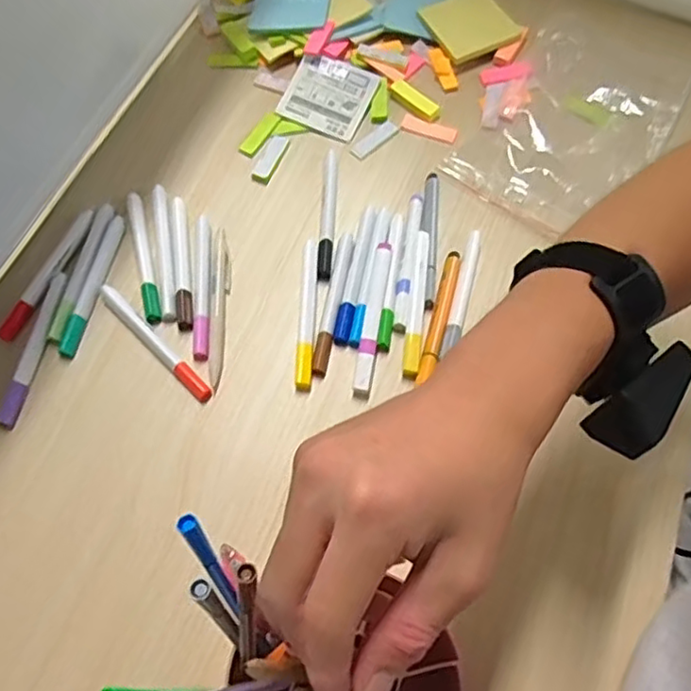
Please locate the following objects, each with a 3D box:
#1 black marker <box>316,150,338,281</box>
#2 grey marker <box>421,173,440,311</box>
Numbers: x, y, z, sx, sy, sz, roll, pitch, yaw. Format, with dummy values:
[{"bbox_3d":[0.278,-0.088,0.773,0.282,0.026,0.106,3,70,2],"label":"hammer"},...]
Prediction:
[{"bbox_3d":[-0.015,-0.116,0.556,0.013,0.011,0.136,2,66,0],"label":"black marker"},{"bbox_3d":[0.071,-0.091,0.538,0.014,0.007,0.129,5,66,2],"label":"grey marker"}]

